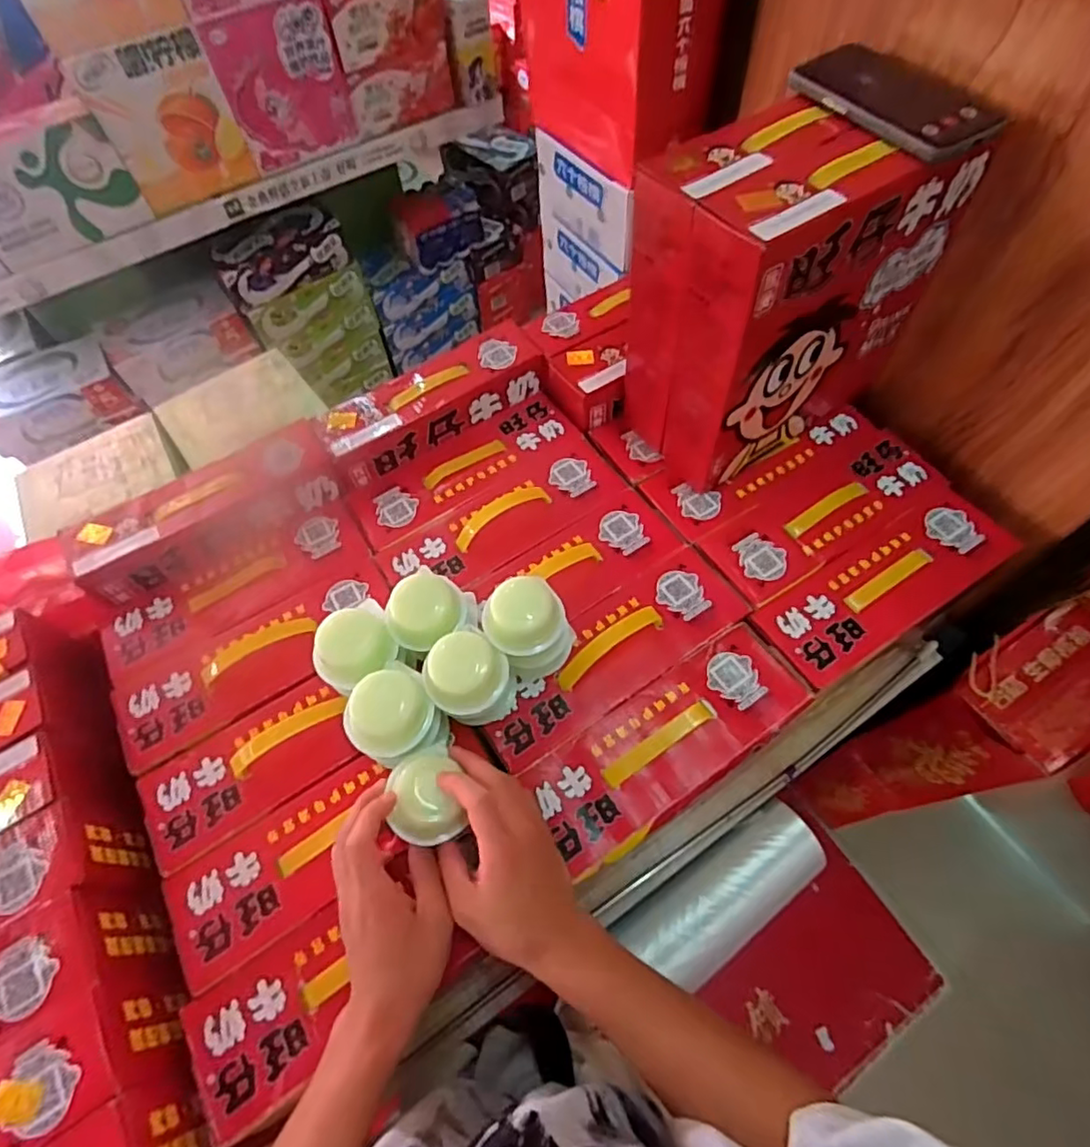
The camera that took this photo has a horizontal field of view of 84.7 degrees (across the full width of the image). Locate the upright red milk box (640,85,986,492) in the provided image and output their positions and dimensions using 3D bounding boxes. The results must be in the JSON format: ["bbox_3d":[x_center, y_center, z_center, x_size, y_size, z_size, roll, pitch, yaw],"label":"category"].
[{"bbox_3d":[0.226,-0.264,0.580,0.269,0.275,0.145,-30,63,-12],"label":"upright red milk box"}]

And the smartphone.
[{"bbox_3d":[0.281,-0.379,0.476,0.092,0.011,0.167,-29,62,-12],"label":"smartphone"}]

